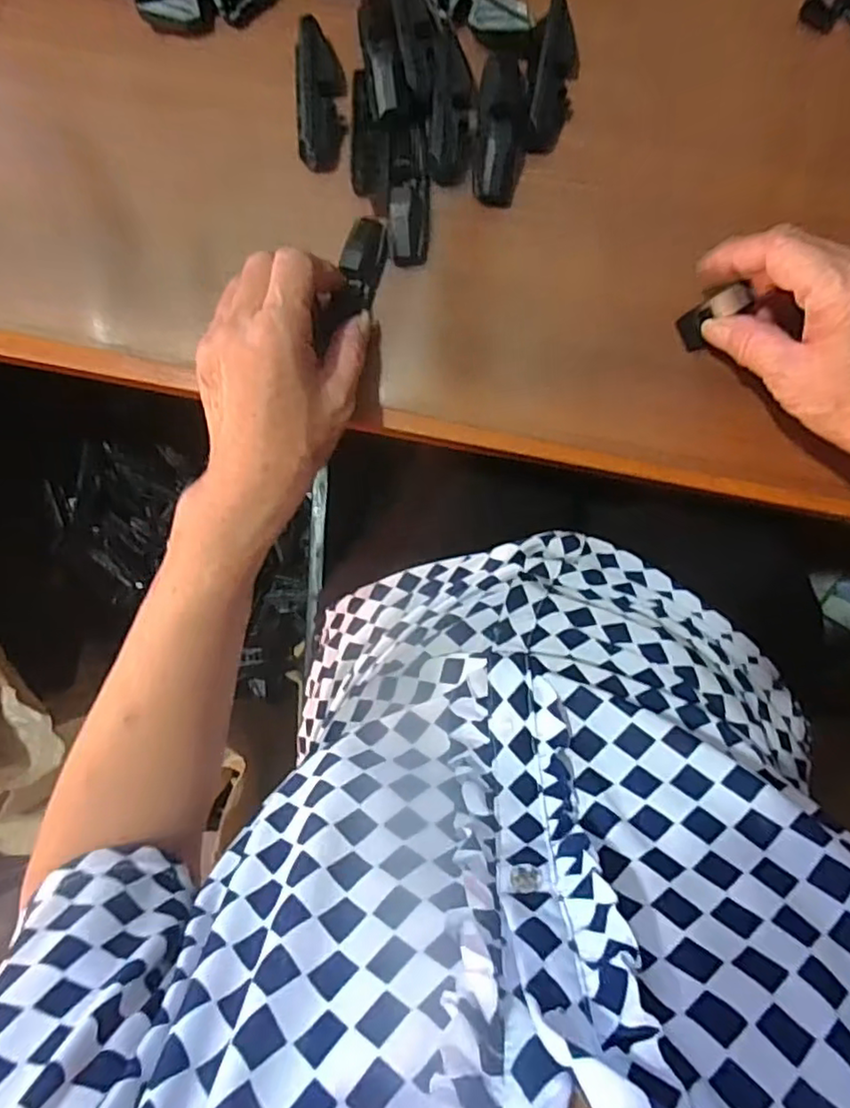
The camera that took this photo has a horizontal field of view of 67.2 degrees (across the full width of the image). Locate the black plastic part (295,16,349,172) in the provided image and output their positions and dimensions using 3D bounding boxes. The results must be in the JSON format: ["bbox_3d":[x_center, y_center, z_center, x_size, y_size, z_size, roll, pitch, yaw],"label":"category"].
[{"bbox_3d":[-0.058,-0.252,0.355,0.026,0.025,0.070,-1,94,8],"label":"black plastic part"}]

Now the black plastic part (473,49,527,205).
[{"bbox_3d":[0.041,-0.234,0.344,0.026,0.019,0.078,4,95,7],"label":"black plastic part"}]

